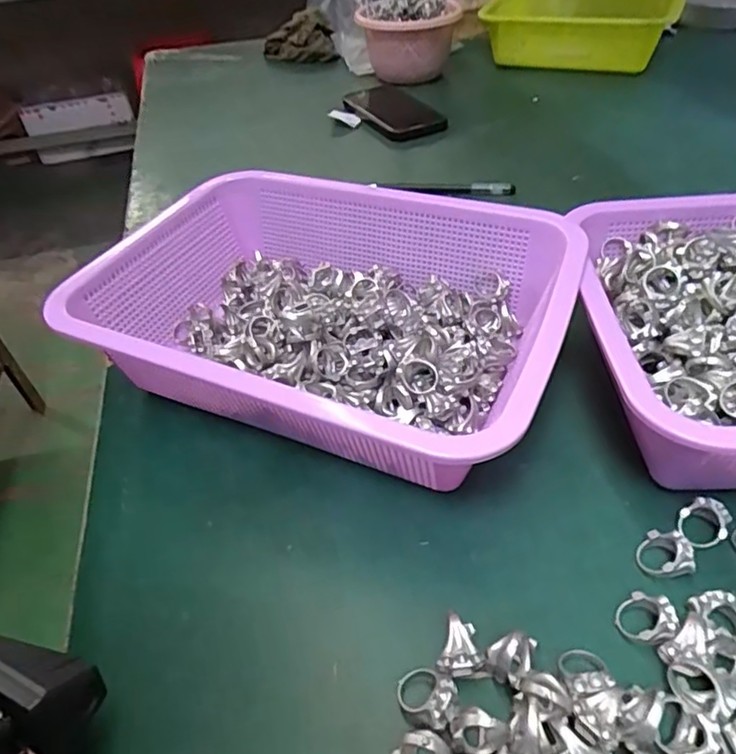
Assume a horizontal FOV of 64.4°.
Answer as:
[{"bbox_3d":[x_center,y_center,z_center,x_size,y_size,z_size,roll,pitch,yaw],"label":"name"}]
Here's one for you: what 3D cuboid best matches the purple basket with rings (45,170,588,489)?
[{"bbox_3d":[-0.024,-0.040,0.397,0.295,0.082,0.217,15,48,21],"label":"purple basket with rings"}]

